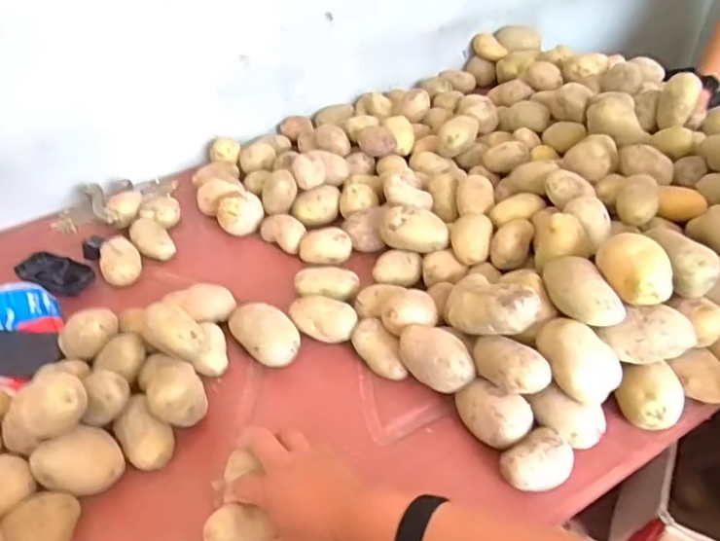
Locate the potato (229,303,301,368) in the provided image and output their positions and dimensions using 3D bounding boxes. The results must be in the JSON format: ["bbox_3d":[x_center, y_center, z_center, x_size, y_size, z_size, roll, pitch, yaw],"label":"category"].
[{"bbox_3d":[-0.113,0.076,0.688,0.057,0.044,0.095,-33,48,-31],"label":"potato"}]

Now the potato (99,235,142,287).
[{"bbox_3d":[-0.323,-0.012,0.788,0.050,0.041,0.060,-19,42,-18],"label":"potato"}]

